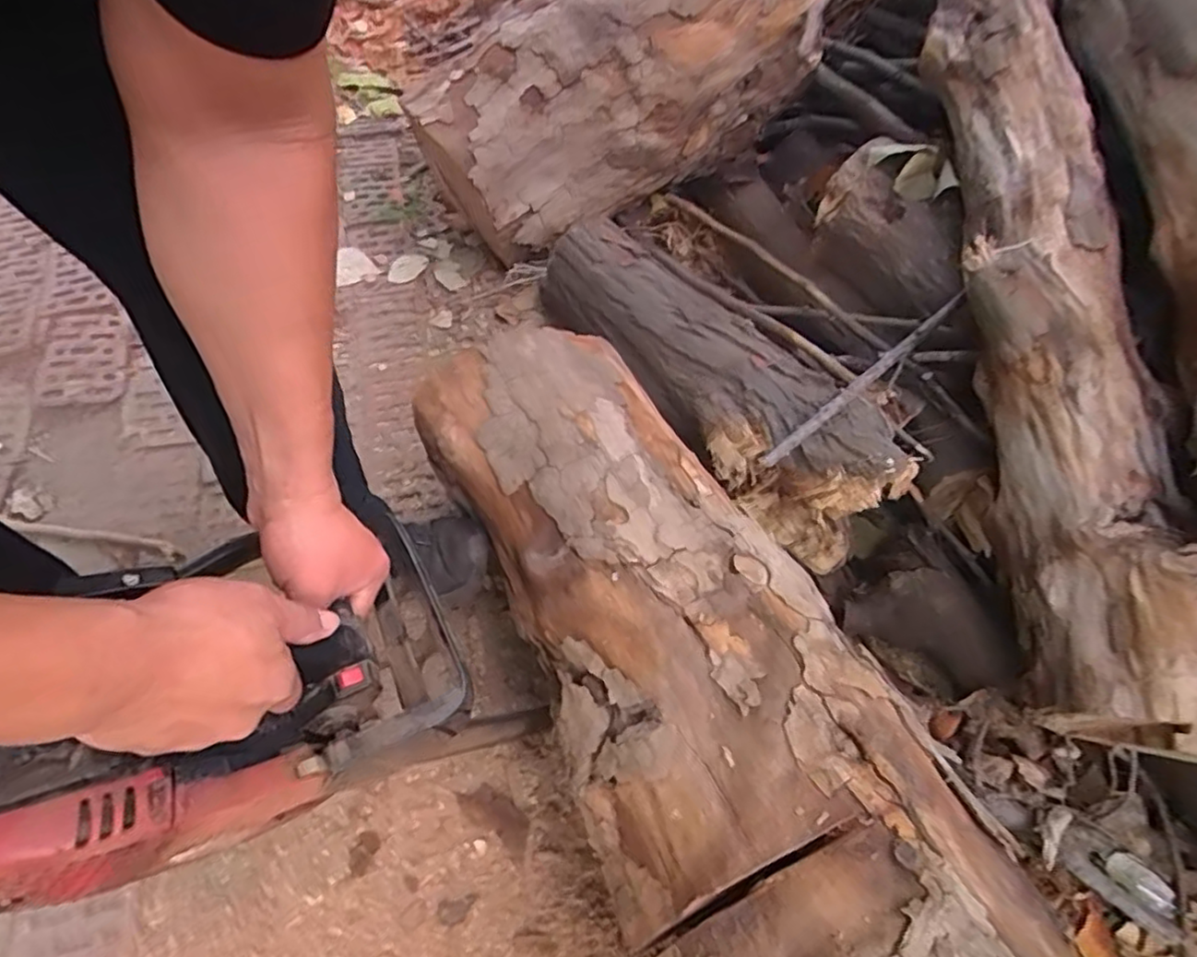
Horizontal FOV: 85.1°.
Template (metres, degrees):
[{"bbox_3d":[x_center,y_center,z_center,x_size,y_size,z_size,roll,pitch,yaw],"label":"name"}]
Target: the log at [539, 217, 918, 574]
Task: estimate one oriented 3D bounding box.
[{"bbox_3d":[0.148,-0.153,0.933,0.165,0.198,0.609,-27,61,-18],"label":"log"}]

